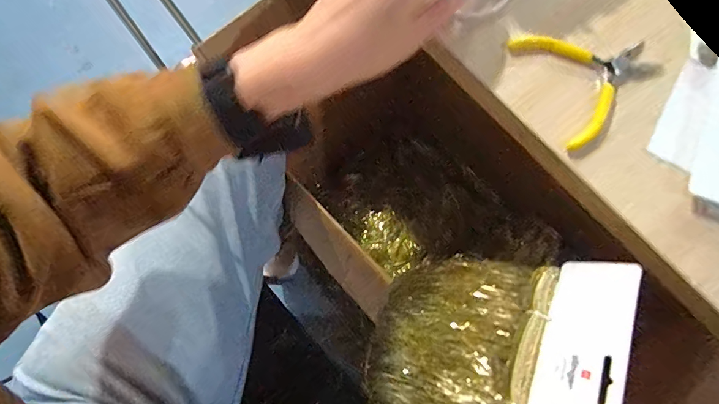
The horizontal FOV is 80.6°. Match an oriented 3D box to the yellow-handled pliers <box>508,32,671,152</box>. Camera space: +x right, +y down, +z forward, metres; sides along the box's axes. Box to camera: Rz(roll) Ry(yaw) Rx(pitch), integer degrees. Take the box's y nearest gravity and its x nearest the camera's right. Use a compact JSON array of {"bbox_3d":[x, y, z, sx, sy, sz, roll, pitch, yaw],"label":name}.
[{"bbox_3d":[0.187,-0.102,0.335,0.104,0.008,0.100,-20,75,-5],"label":"yellow-handled pliers"}]

